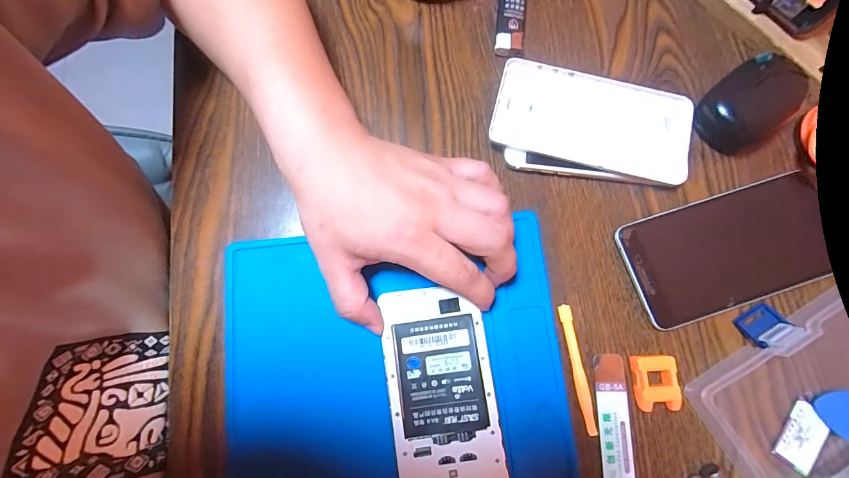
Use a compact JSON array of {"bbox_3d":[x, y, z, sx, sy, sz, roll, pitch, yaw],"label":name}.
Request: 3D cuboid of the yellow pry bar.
[{"bbox_3d":[0.104,0.088,0.252,0.009,0.007,0.084,-11,78,-1],"label":"yellow pry bar"}]

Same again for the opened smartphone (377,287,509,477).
[{"bbox_3d":[0.011,0.104,0.245,0.069,0.006,0.140,-10,78,-1],"label":"opened smartphone"}]

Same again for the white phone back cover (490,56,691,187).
[{"bbox_3d":[0.126,-0.087,0.284,0.144,0.014,0.071,14,79,4],"label":"white phone back cover"}]

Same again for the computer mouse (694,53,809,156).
[{"bbox_3d":[0.249,-0.103,0.281,0.084,0.027,0.053,-40,80,-7],"label":"computer mouse"}]

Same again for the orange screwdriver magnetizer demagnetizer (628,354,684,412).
[{"bbox_3d":[0.152,0.095,0.247,0.026,0.013,0.034,-4,78,0],"label":"orange screwdriver magnetizer demagnetizer"}]

